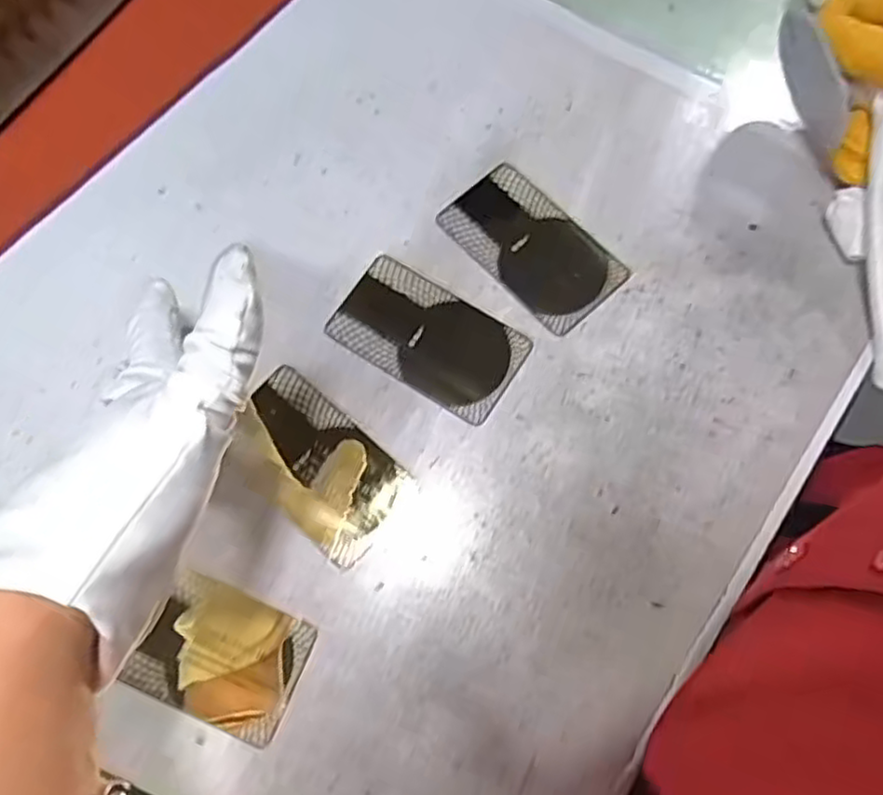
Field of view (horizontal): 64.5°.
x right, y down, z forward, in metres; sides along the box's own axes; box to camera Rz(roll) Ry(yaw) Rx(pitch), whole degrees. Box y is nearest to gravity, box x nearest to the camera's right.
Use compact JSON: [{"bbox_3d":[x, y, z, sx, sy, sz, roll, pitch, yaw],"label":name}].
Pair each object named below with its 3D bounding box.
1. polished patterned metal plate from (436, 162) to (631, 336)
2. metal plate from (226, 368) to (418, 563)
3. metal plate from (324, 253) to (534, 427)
[{"bbox_3d":[0.043,-0.073,0.334,0.048,0.004,0.086,-42,75,-11],"label":"polished patterned metal plate"},{"bbox_3d":[-0.056,0.028,0.305,0.084,0.005,0.049,39,77,11],"label":"metal plate"},{"bbox_3d":[-0.006,-0.027,0.323,0.087,0.005,0.049,32,74,11],"label":"metal plate"}]

